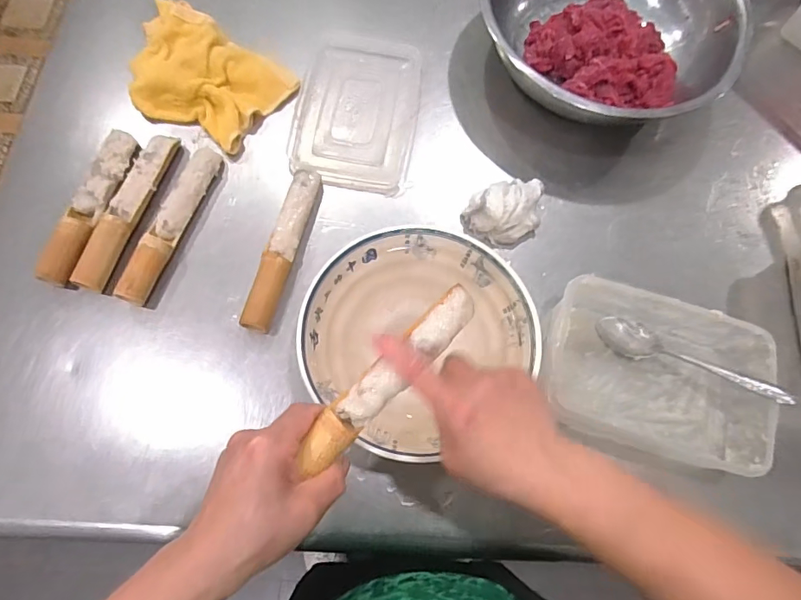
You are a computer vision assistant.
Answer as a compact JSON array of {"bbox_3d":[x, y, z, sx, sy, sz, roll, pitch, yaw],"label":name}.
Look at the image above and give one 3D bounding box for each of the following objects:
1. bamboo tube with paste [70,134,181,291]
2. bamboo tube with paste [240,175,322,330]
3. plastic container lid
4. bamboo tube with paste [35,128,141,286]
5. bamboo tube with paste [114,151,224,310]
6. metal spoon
[{"bbox_3d":[-0.306,-0.103,0.543,0.034,0.028,0.199,16,71,2],"label":"bamboo tube with paste"},{"bbox_3d":[-0.131,-0.058,0.542,0.030,0.036,0.196,14,71,1],"label":"bamboo tube with paste"},{"bbox_3d":[-0.053,-0.252,0.623,0.148,0.010,0.223,11,70,0],"label":"plastic container lid"},{"bbox_3d":[-0.344,-0.106,0.540,0.035,0.035,0.193,13,70,1],"label":"bamboo tube with paste"},{"bbox_3d":[-0.255,-0.086,0.540,0.029,0.036,0.197,19,71,3],"label":"bamboo tube with paste"},{"bbox_3d":[0.295,0.059,0.496,0.179,0.019,0.040,24,73,30],"label":"metal spoon"}]

